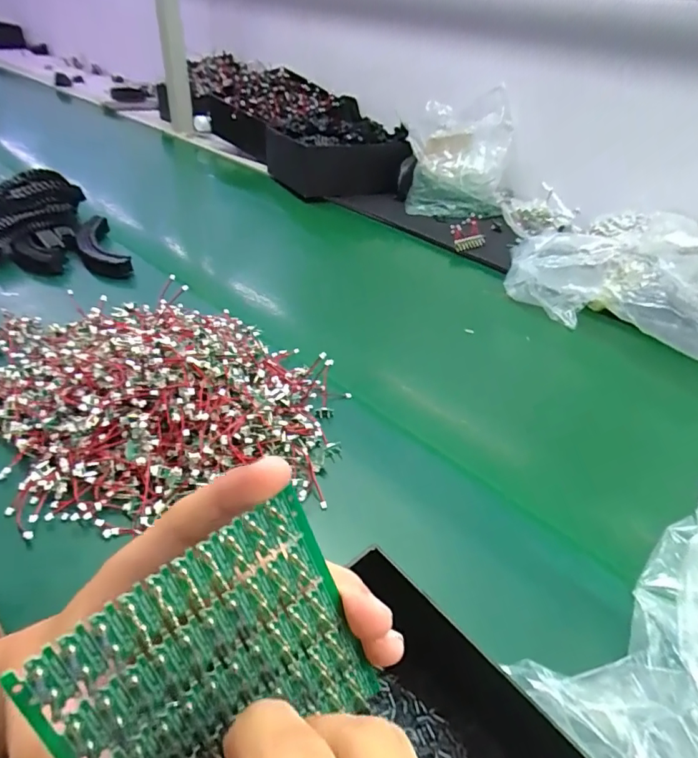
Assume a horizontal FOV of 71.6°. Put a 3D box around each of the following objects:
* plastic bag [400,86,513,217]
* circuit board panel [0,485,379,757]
[{"bbox_3d":[0.214,-0.443,0.951,0.200,0.152,0.270,10,39,5],"label":"plastic bag"},{"bbox_3d":[-0.035,0.088,0.143,0.078,0.081,0.004,-31,19,-30],"label":"circuit board panel"}]

